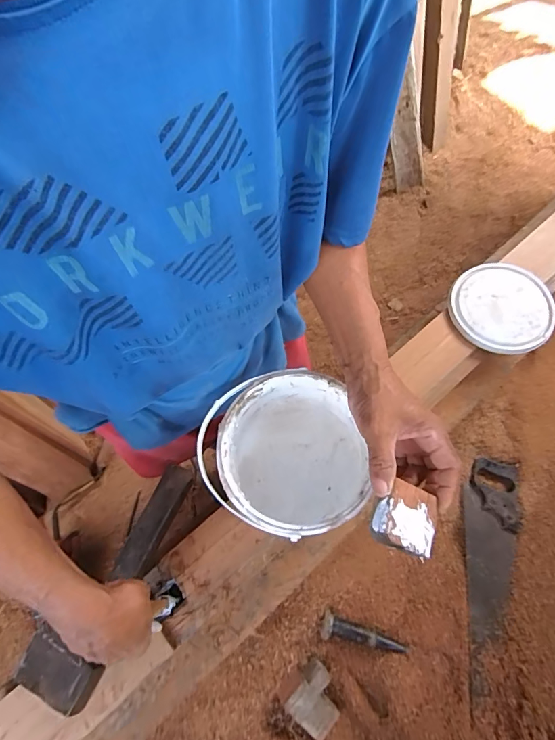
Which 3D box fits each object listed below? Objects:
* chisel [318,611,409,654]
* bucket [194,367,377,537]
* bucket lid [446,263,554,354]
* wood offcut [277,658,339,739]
[{"bbox_3d":[0.161,0.493,0.780,0.156,0.032,0.042,8,65,7],"label":"chisel"},{"bbox_3d":[0.021,0.119,0.541,0.190,0.174,0.183,-1,64,3],"label":"bucket"},{"bbox_3d":[0.390,-0.112,0.726,0.169,0.020,0.178,-1,64,3],"label":"bucket lid"},{"bbox_3d":[0.067,0.597,0.755,0.100,0.048,0.093,38,72,19],"label":"wood offcut"}]

